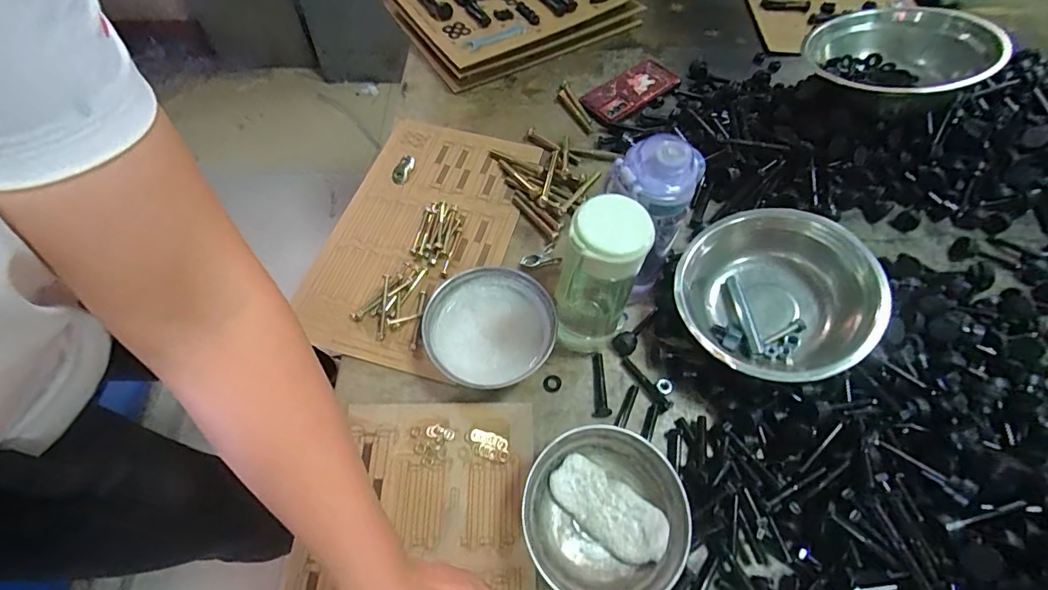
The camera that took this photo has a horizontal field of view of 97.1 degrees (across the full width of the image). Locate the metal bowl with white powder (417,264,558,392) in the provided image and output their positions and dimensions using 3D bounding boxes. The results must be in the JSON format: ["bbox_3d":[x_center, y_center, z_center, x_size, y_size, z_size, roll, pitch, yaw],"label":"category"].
[{"bbox_3d":[-0.036,0.040,0.526,0.141,0.043,0.137,0,60,-1],"label":"metal bowl with white powder"}]

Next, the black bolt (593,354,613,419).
[{"bbox_3d":[0.083,0.101,0.518,0.018,0.012,0.073,-3,60,-2],"label":"black bolt"}]

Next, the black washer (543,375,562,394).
[{"bbox_3d":[0.032,0.100,0.521,0.020,0.004,0.020,0,60,-1],"label":"black washer"}]

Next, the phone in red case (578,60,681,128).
[{"bbox_3d":[0.173,-0.332,0.752,0.165,0.013,0.079,-40,68,-21],"label":"phone in red case"}]

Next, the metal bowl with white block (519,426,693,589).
[{"bbox_3d":[0.074,0.204,0.431,0.145,0.054,0.140,0,60,-1],"label":"metal bowl with white block"}]

